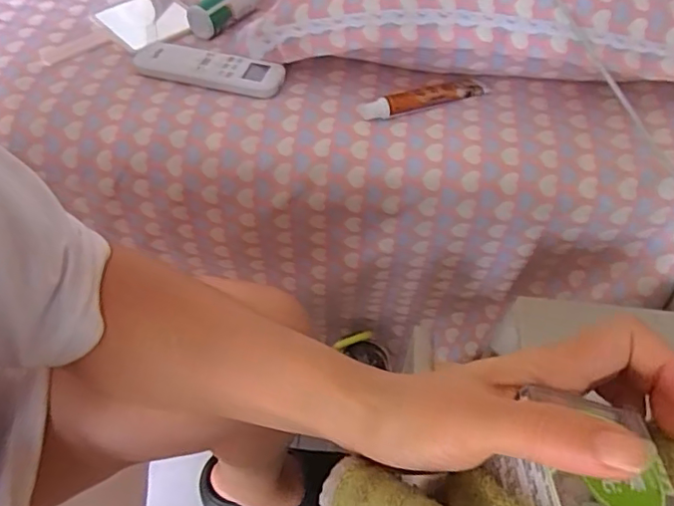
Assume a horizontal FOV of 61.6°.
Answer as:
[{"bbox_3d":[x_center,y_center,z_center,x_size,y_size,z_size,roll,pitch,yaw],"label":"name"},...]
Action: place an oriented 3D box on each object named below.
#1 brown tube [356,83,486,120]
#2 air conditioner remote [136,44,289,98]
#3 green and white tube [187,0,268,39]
[{"bbox_3d":[0.078,-0.138,0.501,0.117,0.017,0.021,-12,58,-10],"label":"brown tube"},{"bbox_3d":[-0.124,-0.175,0.530,0.147,0.015,0.040,13,58,6],"label":"air conditioner remote"},{"bbox_3d":[-0.101,-0.267,0.591,0.030,0.033,0.120,39,64,21],"label":"green and white tube"}]

